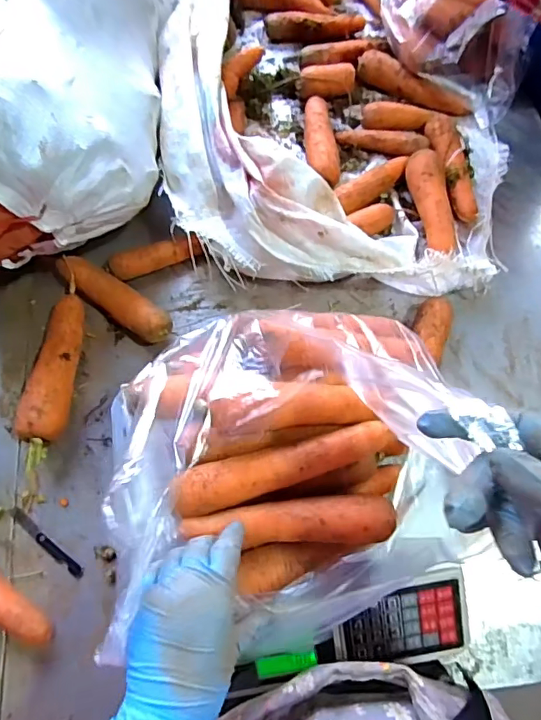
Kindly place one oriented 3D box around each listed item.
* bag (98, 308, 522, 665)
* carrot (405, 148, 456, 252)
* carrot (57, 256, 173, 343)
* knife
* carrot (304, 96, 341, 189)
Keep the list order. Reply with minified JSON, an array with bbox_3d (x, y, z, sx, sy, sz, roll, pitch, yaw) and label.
[{"bbox_3d":[0.011,0.079,0.415,0.250,0.108,0.273,-3,68,-1],"label":"bag"},{"bbox_3d":[0.224,-0.221,0.689,0.037,0.037,0.171,-5,68,-2],"label":"carrot"},{"bbox_3d":[-0.208,-0.081,0.666,0.187,0.047,0.047,35,72,14],"label":"carrot"},{"bbox_3d":[-0.258,0.212,0.575,0.114,0.005,0.015,35,72,13],"label":"knife"},{"bbox_3d":[0.076,-0.336,0.762,0.051,0.049,0.178,-6,68,-2],"label":"carrot"}]

